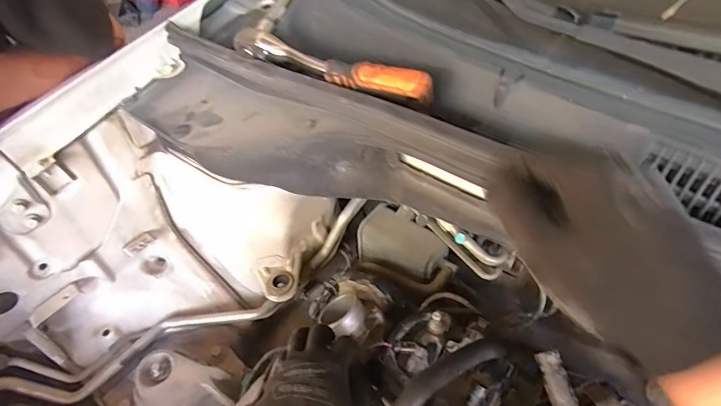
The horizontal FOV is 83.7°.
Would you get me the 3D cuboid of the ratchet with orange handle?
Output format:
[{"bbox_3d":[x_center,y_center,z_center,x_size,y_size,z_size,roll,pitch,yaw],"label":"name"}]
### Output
[{"bbox_3d":[-0.038,-0.144,0.413,0.240,0.025,0.027,22,51,24],"label":"ratchet with orange handle"}]

